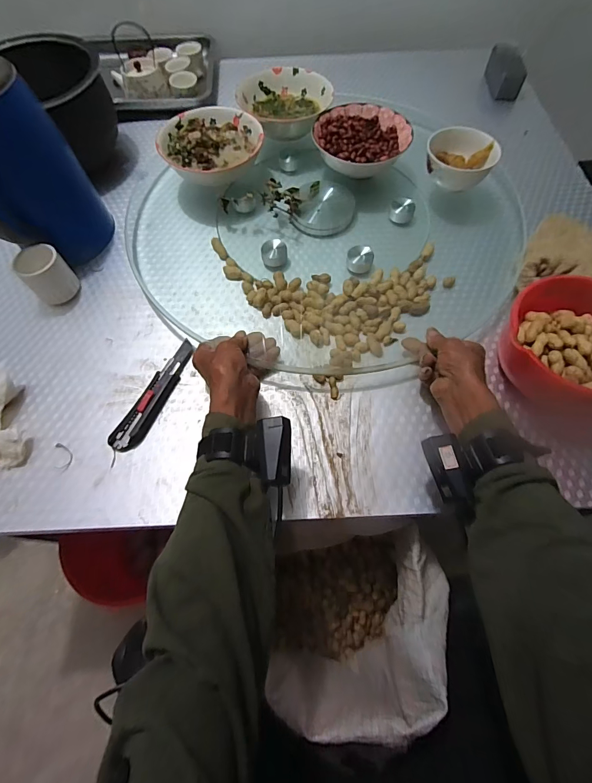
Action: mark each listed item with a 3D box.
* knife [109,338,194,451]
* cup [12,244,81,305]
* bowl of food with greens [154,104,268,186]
[{"bbox_3d":[-0.195,0.002,0.513,0.040,0.014,0.174,19,64,10],"label":"knife"},{"bbox_3d":[-0.377,-0.176,0.564,0.061,0.071,0.051,-40,69,-18],"label":"cup"},{"bbox_3d":[-0.152,-0.425,0.662,0.163,0.076,0.151,0,63,1],"label":"bowl of food with greens"}]

